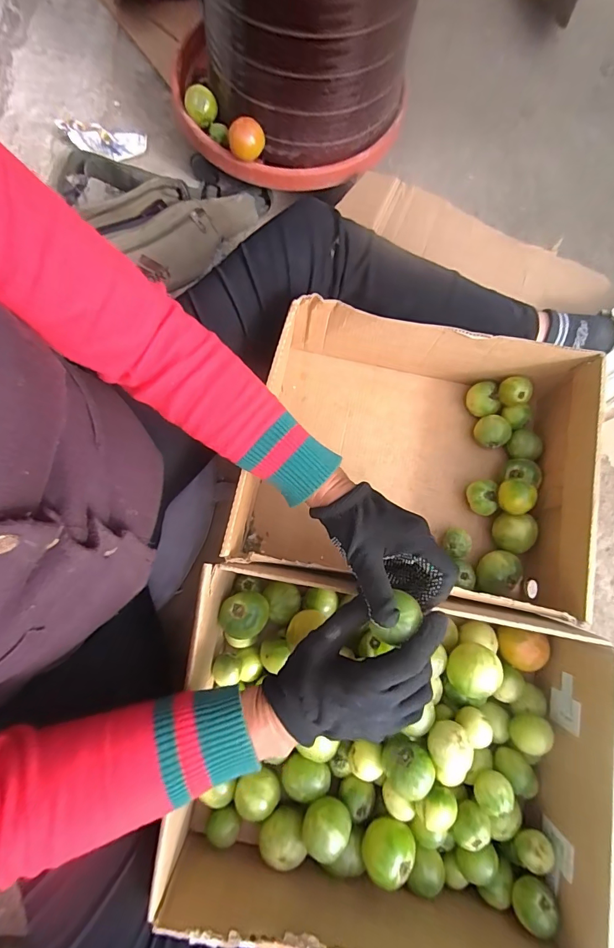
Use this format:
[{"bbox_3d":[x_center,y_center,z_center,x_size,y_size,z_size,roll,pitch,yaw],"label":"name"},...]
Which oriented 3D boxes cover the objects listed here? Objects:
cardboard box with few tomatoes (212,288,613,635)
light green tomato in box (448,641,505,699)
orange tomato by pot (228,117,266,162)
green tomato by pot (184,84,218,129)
[{"bbox_3d":[0.121,-0.017,0.453,0.339,0.110,0.269,14,78,2],"label":"cardboard box with few tomatoes"},{"bbox_3d":[0.156,0.184,0.392,0.046,0.036,0.045,0,78,-1],"label":"light green tomato in box"},{"bbox_3d":[-0.082,-0.451,0.564,0.047,0.043,0.038,-10,78,-3],"label":"orange tomato by pot"},{"bbox_3d":[-0.149,-0.516,0.586,0.043,0.033,0.039,-10,78,-3],"label":"green tomato by pot"}]

